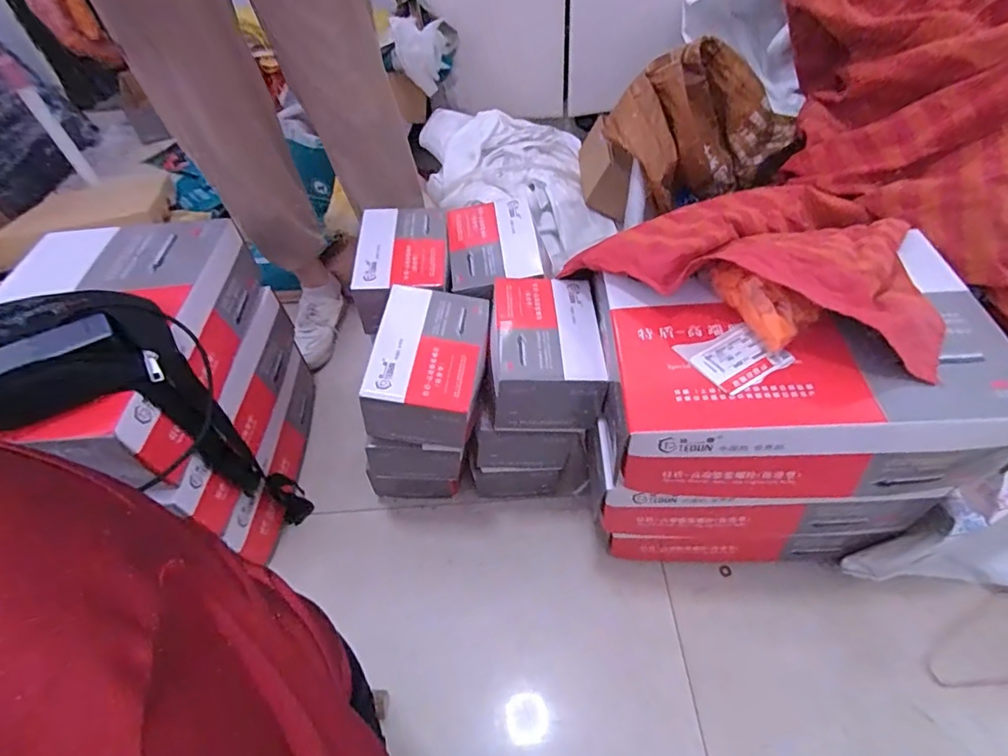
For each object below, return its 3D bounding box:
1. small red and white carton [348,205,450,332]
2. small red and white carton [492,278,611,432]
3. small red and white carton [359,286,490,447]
[{"bbox_3d":[-0.149,-0.177,0.778,0.136,0.078,0.187,-8,50,-1],"label":"small red and white carton"},{"bbox_3d":[0.059,-0.031,0.706,0.141,0.122,0.170,-1,51,5],"label":"small red and white carton"},{"bbox_3d":[-0.094,-0.012,0.711,0.138,0.125,0.187,4,51,9],"label":"small red and white carton"}]

